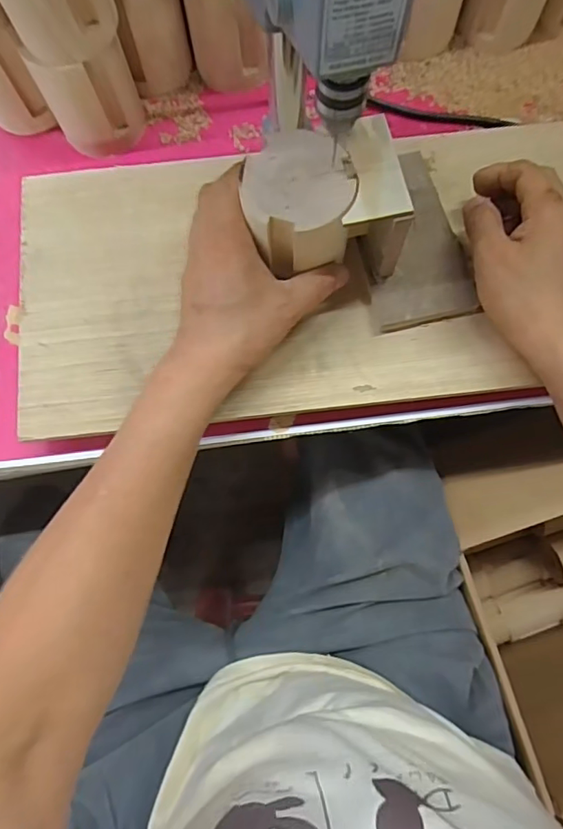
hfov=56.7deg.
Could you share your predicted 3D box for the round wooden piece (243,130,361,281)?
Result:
[{"bbox_3d":[0.013,-0.148,0.369,0.073,0.050,0.081,6,78,2],"label":"round wooden piece"}]

